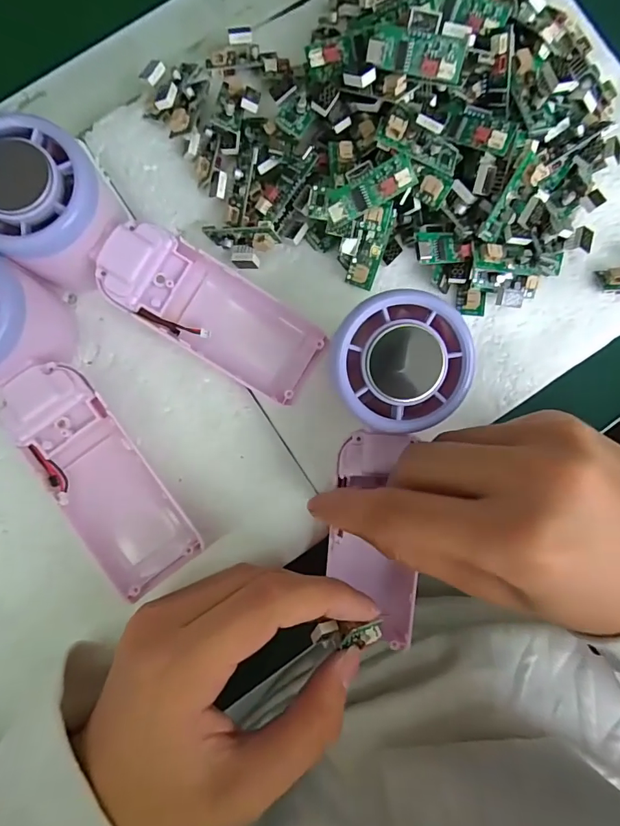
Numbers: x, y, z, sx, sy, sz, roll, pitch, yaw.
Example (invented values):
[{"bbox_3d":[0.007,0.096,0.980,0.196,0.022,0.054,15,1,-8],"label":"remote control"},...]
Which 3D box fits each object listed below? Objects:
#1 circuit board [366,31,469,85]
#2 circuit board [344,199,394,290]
[{"bbox_3d":[0.044,-0.150,0.188,0.040,0.004,0.015,15,129,12],"label":"circuit board"},{"bbox_3d":[0.029,-0.081,0.219,0.014,0.010,0.040,16,123,-1],"label":"circuit board"}]

